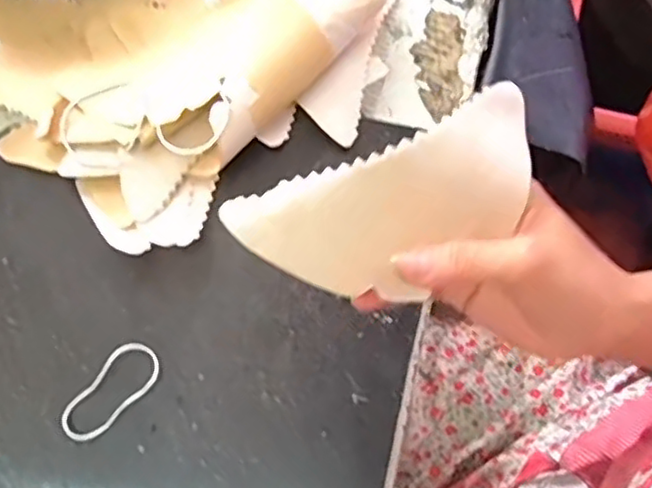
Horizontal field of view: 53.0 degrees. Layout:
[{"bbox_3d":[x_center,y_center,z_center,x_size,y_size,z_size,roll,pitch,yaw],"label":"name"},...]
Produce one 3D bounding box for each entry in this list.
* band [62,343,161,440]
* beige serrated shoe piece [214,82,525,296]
[{"bbox_3d":[-0.132,0.089,0.397,0.033,0.004,0.067,43,80,11],"label":"band"},{"bbox_3d":[0.029,-0.017,0.295,0.139,0.033,0.061,-22,75,7],"label":"beige serrated shoe piece"}]

